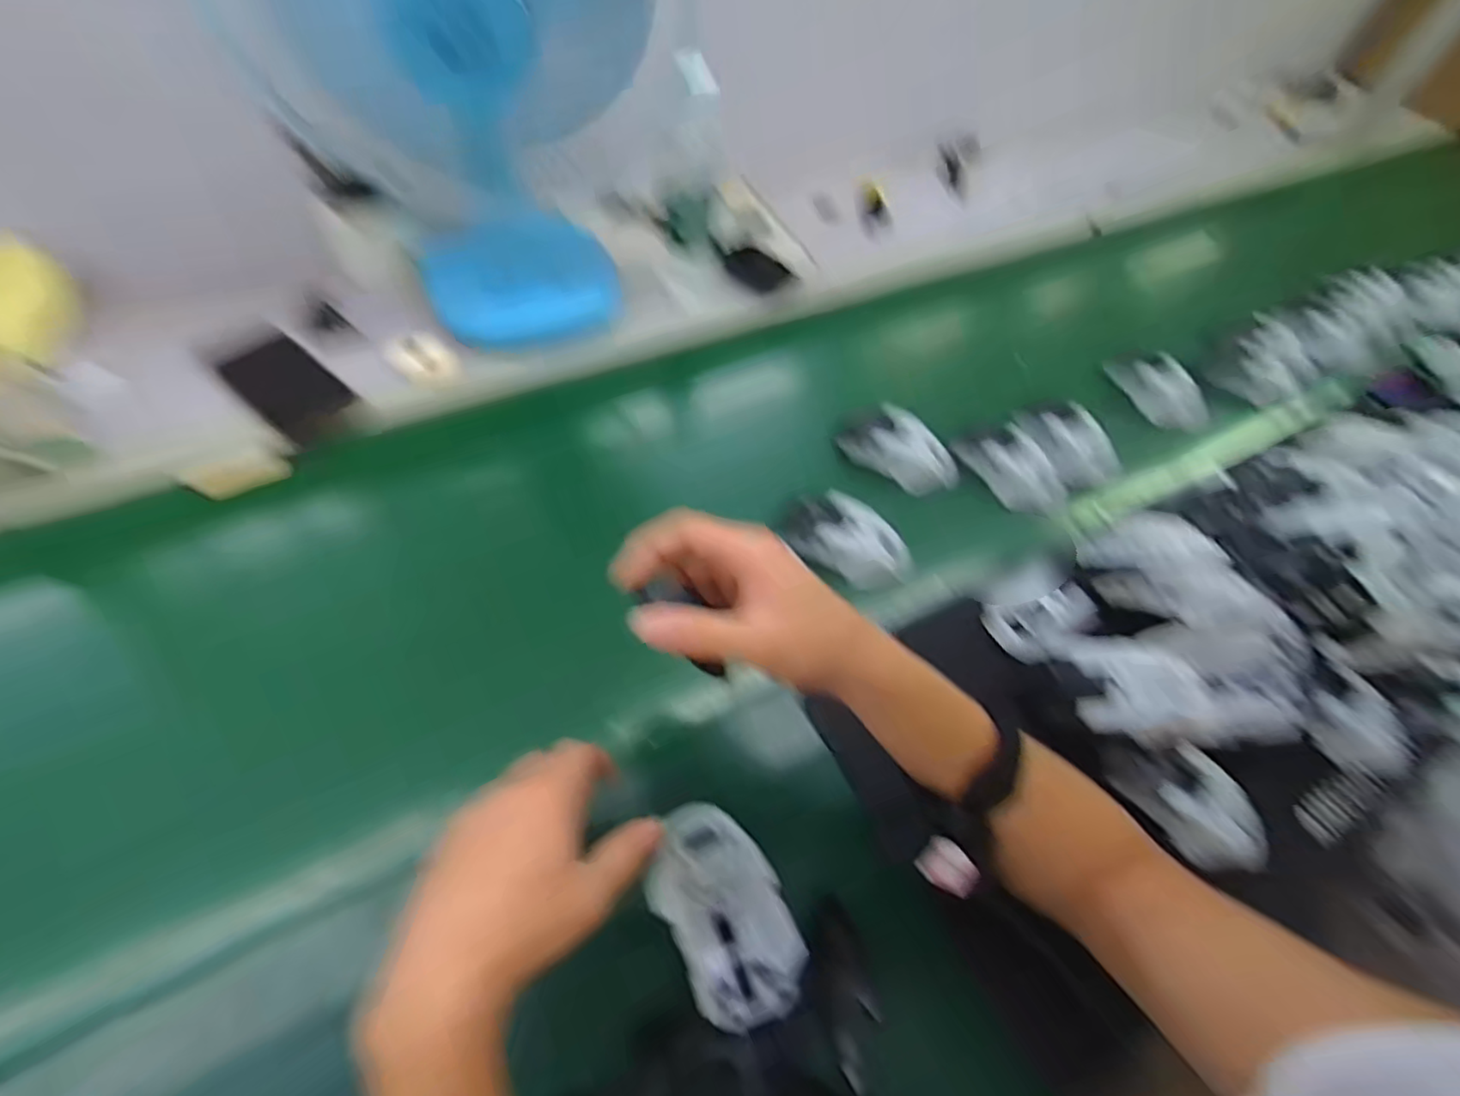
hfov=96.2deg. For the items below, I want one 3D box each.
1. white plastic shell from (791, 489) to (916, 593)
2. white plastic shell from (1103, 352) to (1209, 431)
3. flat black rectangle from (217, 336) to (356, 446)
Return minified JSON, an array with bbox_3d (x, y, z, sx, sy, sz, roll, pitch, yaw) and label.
[{"bbox_3d":[0.106,-0.009,0.570,0.112,0.037,0.062,26,57,13],"label":"white plastic shell"},{"bbox_3d":[0.486,-0.184,0.743,0.031,0.056,0.128,-25,61,-20],"label":"white plastic shell"},{"bbox_3d":[-0.440,-0.162,0.657,0.074,0.012,0.096,-45,111,-15],"label":"flat black rectangle"}]

